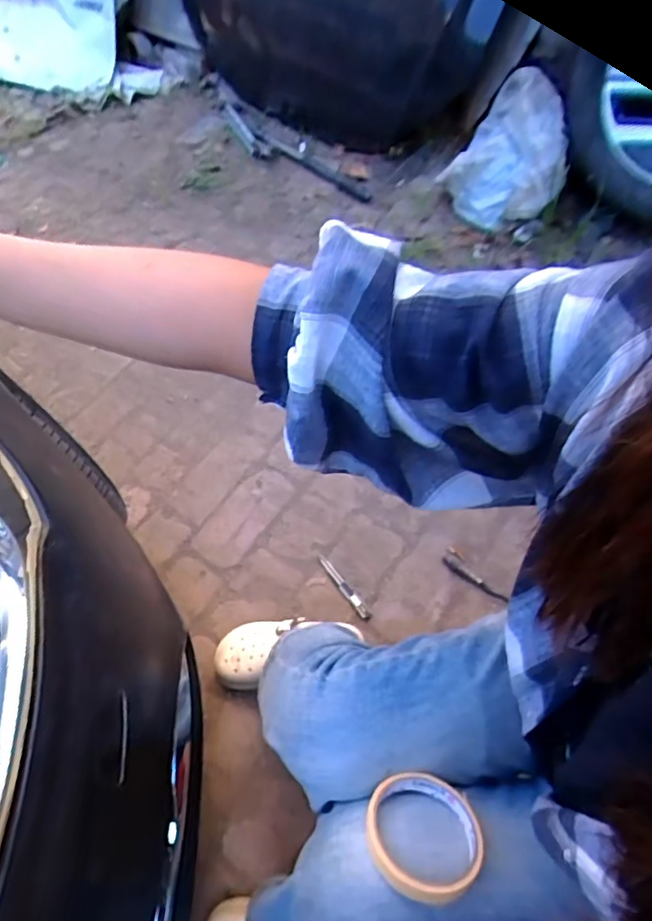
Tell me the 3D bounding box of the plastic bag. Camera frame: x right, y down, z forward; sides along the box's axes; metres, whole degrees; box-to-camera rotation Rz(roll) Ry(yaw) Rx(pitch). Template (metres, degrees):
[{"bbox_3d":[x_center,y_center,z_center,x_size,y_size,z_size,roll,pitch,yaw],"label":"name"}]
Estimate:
[{"bbox_3d":[0.452,-0.799,1.376,0.276,0.225,0.334,2,58,5],"label":"plastic bag"}]

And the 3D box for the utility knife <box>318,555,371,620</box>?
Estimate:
[{"bbox_3d":[0.031,0.231,0.971,0.018,0.017,0.144,-35,62,-17],"label":"utility knife"}]

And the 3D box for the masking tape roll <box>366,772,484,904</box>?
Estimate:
[{"bbox_3d":[0.076,0.290,0.410,0.088,0.016,0.087,8,27,0],"label":"masking tape roll"}]

